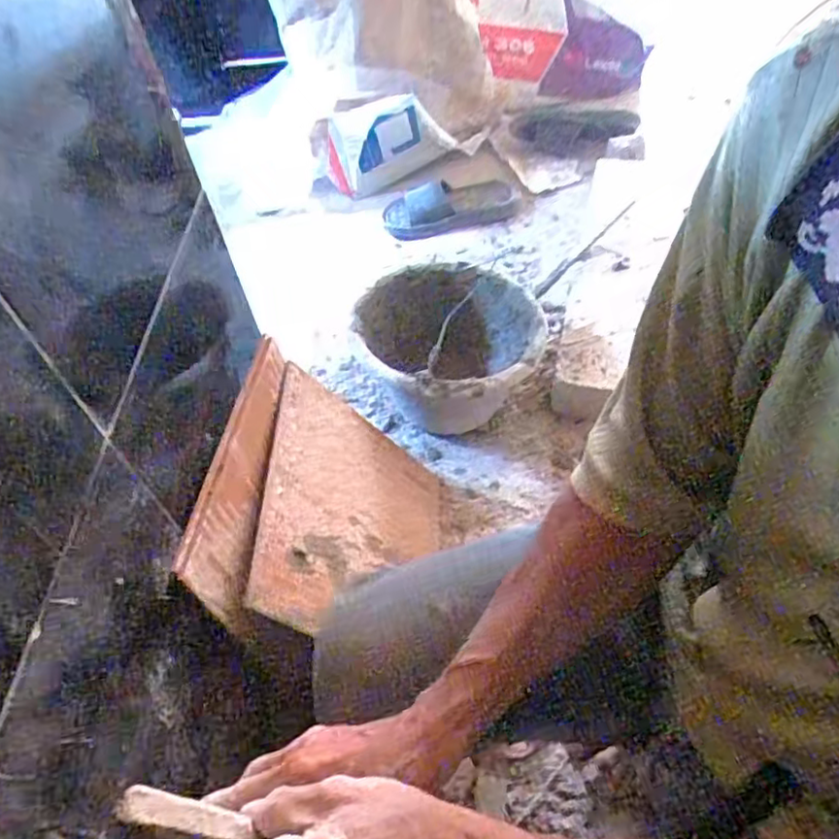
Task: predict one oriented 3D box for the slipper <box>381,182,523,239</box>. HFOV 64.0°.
[{"bbox_3d":[0.063,-0.432,1.368,0.282,0.057,0.110,-14,52,-5],"label":"slipper"}]

